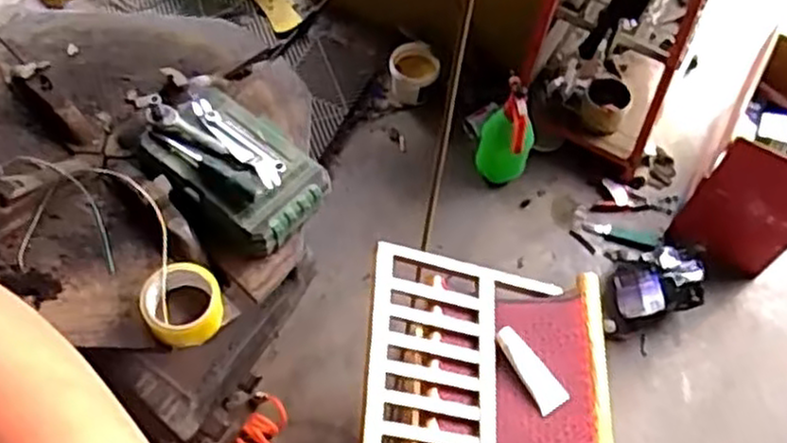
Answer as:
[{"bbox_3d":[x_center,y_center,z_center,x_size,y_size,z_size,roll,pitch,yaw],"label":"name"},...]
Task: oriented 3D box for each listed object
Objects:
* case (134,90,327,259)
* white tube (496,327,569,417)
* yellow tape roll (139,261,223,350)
[{"bbox_3d":[-0.211,-0.073,1.001,0.229,0.055,0.159,38,63,17],"label":"case"},{"bbox_3d":[0.234,0.247,1.293,0.055,0.014,0.157,-21,63,-17],"label":"white tube"},{"bbox_3d":[-0.254,0.103,0.918,0.090,0.050,0.094,2,59,-3],"label":"yellow tape roll"}]

